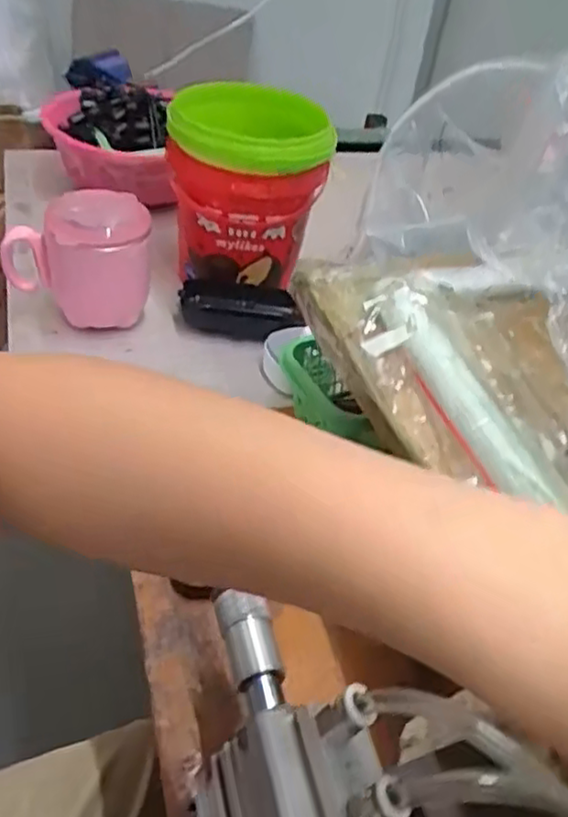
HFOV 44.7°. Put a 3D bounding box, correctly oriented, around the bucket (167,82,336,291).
[{"bbox_3d":[-0.035,-0.183,0.595,0.121,0.152,0.122,0,41,-10],"label":"bucket"}]

